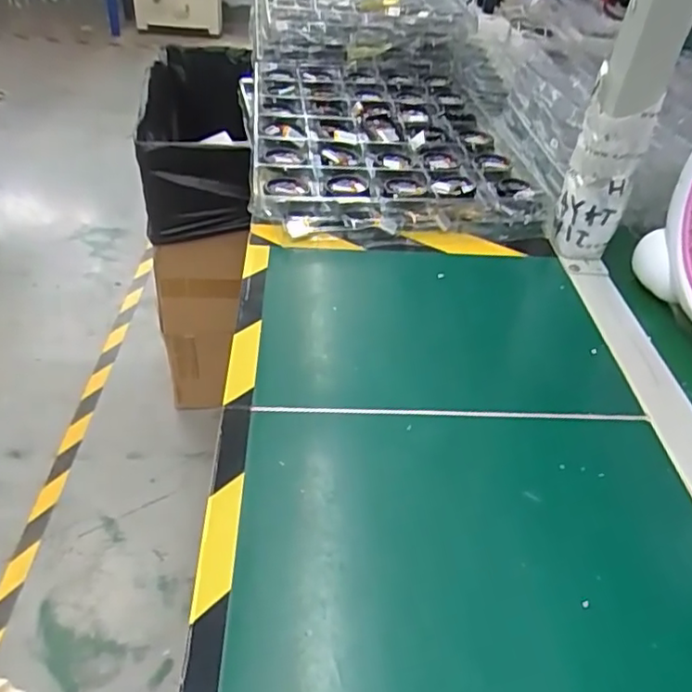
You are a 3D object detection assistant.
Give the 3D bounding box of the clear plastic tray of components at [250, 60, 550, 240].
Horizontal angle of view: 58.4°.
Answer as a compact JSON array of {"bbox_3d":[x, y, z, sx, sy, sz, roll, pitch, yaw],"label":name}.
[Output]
[{"bbox_3d":[0.042,-0.271,0.772,0.318,0.035,0.465,0,40,-7],"label":"clear plastic tray of components"}]

